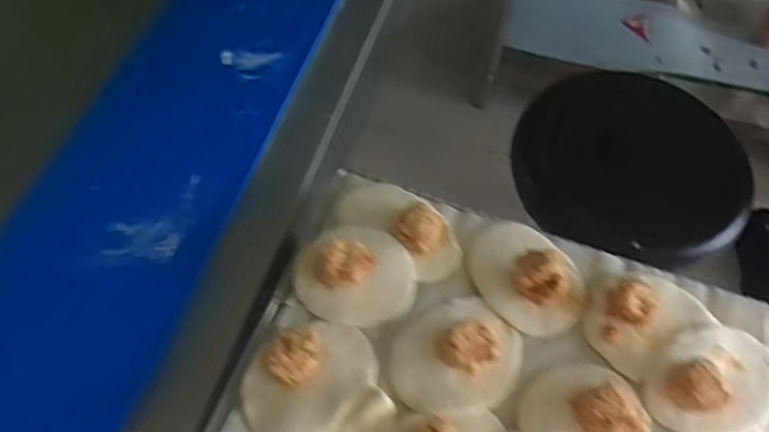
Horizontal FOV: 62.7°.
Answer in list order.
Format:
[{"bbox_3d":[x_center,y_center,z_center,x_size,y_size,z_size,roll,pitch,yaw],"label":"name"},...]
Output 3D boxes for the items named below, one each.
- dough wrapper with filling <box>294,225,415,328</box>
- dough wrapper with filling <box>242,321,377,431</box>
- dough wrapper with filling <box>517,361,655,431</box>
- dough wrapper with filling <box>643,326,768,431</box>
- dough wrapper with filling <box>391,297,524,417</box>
[{"bbox_3d":[-0.025,0.046,0.527,0.090,0.041,0.095,0,59,1],"label":"dough wrapper with filling"},{"bbox_3d":[-0.058,0.120,0.480,0.106,0.021,0.083,-37,66,-19],"label":"dough wrapper with filling"},{"bbox_3d":[0.152,0.151,0.468,0.087,0.036,0.091,0,59,1],"label":"dough wrapper with filling"},{"bbox_3d":[0.260,0.123,0.480,0.109,0.032,0.087,-25,62,-14],"label":"dough wrapper with filling"},{"bbox_3d":[0.058,0.107,0.494,0.104,0.037,0.090,-37,65,-19],"label":"dough wrapper with filling"}]

